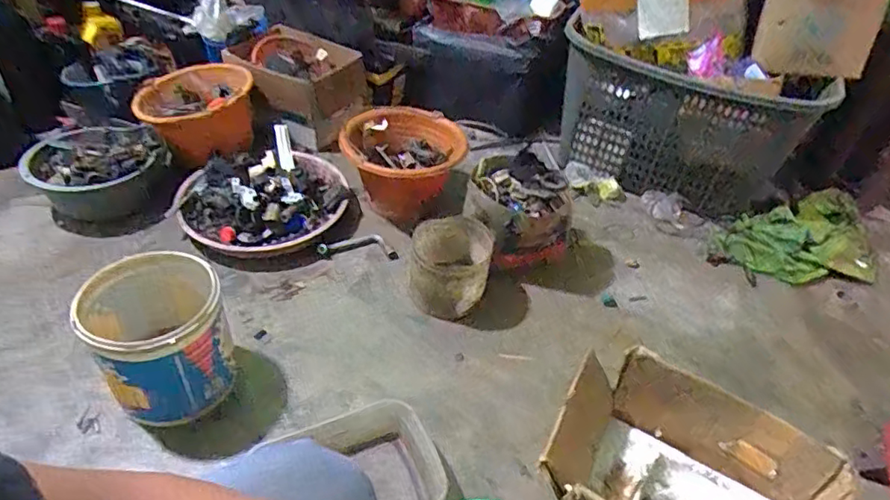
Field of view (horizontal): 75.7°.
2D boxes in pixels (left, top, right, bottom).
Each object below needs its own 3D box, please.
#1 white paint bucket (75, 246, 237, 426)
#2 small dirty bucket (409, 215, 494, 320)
[{"bbox_3d":[-0.417,0.135,0.852,0.178,0.190,0.187,-20,48,-26],"label":"white paint bucket"},{"bbox_3d":[0.009,0.035,1.060,0.139,0.142,0.134,4,42,-3],"label":"small dirty bucket"}]

